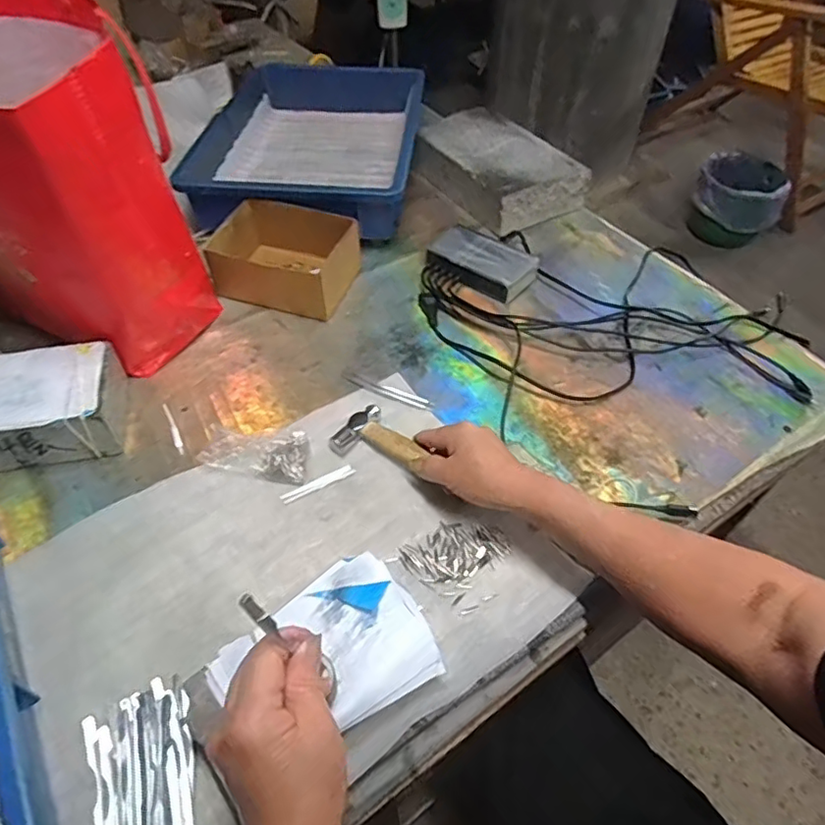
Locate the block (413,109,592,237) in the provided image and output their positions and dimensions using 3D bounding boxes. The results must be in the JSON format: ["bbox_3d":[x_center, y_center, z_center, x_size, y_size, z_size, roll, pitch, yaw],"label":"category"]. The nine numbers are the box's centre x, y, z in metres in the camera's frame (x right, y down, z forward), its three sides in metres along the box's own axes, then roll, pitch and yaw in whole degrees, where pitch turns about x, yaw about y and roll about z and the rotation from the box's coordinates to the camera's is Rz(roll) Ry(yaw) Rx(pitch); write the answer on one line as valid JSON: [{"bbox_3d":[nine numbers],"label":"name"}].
[{"bbox_3d":[0.122,-0.366,0.865,0.146,0.052,0.246,-30,57,-22],"label":"block"}]

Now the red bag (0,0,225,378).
[{"bbox_3d":[-0.349,-0.216,0.584,0.196,0.284,0.276,-32,57,-24],"label":"red bag"}]

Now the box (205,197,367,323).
[{"bbox_3d":[-0.157,-0.193,0.712,0.162,0.066,0.123,13,52,11],"label":"box"}]

